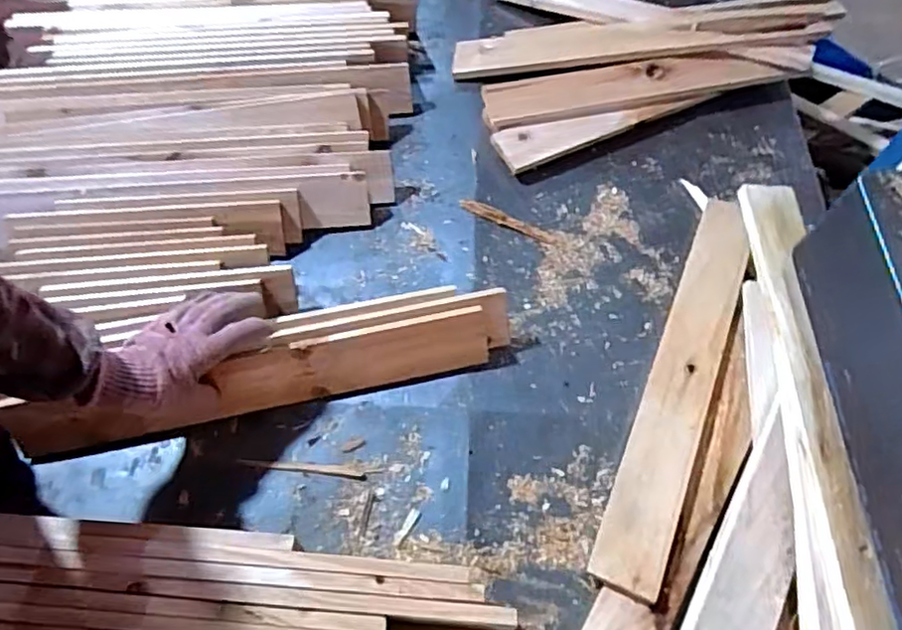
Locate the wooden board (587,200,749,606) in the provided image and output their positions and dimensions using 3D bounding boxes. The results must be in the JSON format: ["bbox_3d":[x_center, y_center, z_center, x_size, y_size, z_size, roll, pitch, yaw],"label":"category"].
[{"bbox_3d":[0.262,0.062,0.722,0.068,0.015,0.499,11,61,32],"label":"wooden board"}]

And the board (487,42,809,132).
[{"bbox_3d":[0.284,-0.343,0.928,0.473,0.028,0.081,-11,69,-5],"label":"board"}]

